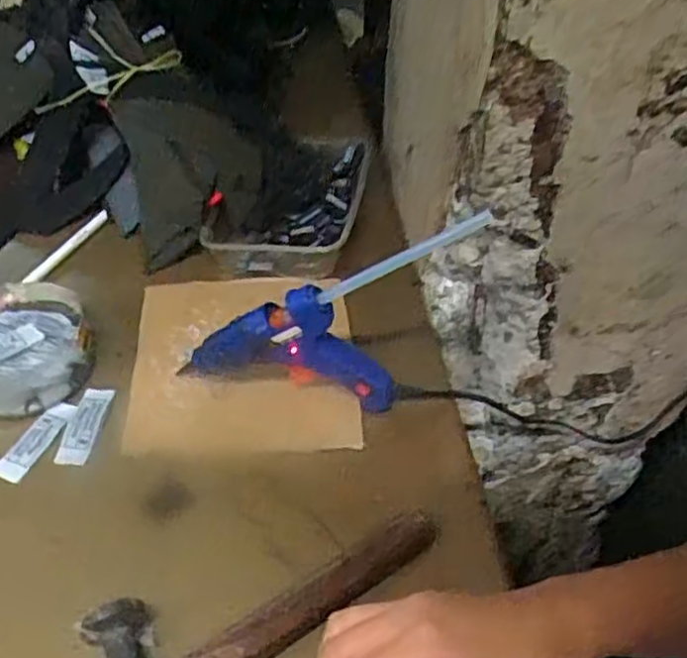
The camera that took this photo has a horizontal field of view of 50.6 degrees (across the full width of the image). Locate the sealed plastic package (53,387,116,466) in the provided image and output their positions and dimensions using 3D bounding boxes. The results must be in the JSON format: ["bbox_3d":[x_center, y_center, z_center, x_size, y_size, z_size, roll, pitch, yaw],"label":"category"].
[{"bbox_3d":[-0.170,0.062,0.476,0.020,0.004,0.060,7,44,4],"label":"sealed plastic package"}]

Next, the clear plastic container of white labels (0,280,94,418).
[{"bbox_3d":[-0.224,0.011,0.503,0.088,0.033,0.100,-13,47,-16],"label":"clear plastic container of white labels"}]

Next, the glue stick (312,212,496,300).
[{"bbox_3d":[0.032,-0.039,0.413,0.113,0.012,0.008,-24,37,26],"label":"glue stick"}]

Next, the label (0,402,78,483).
[{"bbox_3d":[-0.197,0.071,0.467,0.020,0.004,0.062,20,47,16],"label":"label"}]

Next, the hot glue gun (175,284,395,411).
[{"bbox_3d":[-0.035,0.013,0.465,0.136,0.087,0.025,5,44,2],"label":"hot glue gun"}]

